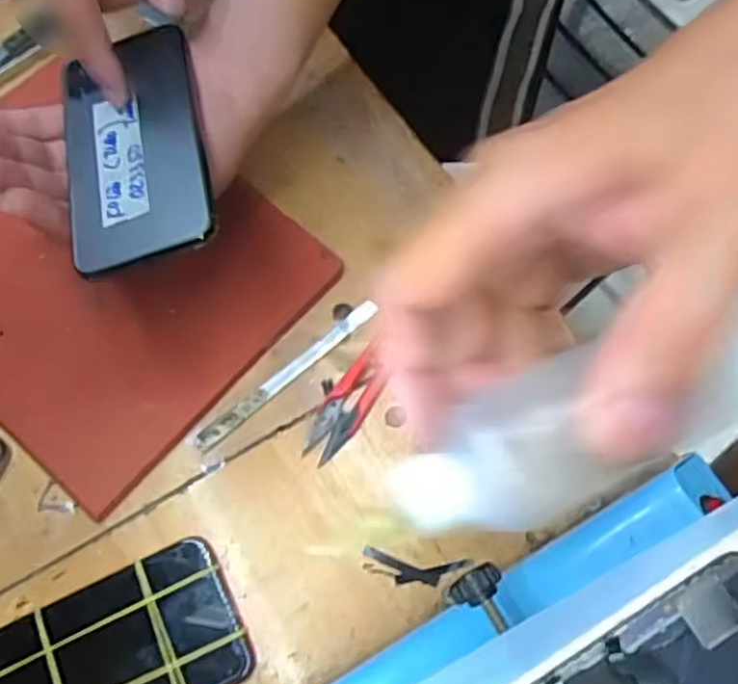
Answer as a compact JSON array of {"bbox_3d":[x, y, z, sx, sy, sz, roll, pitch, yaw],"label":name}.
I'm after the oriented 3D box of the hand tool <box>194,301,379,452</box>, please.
[{"bbox_3d":[-0.046,0.018,0.411,0.129,0.004,0.010,-40,73,-17],"label":"hand tool"}]

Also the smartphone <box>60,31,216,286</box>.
[{"bbox_3d":[-0.115,-0.096,0.349,0.065,0.014,0.136,-12,67,-8],"label":"smartphone"}]

